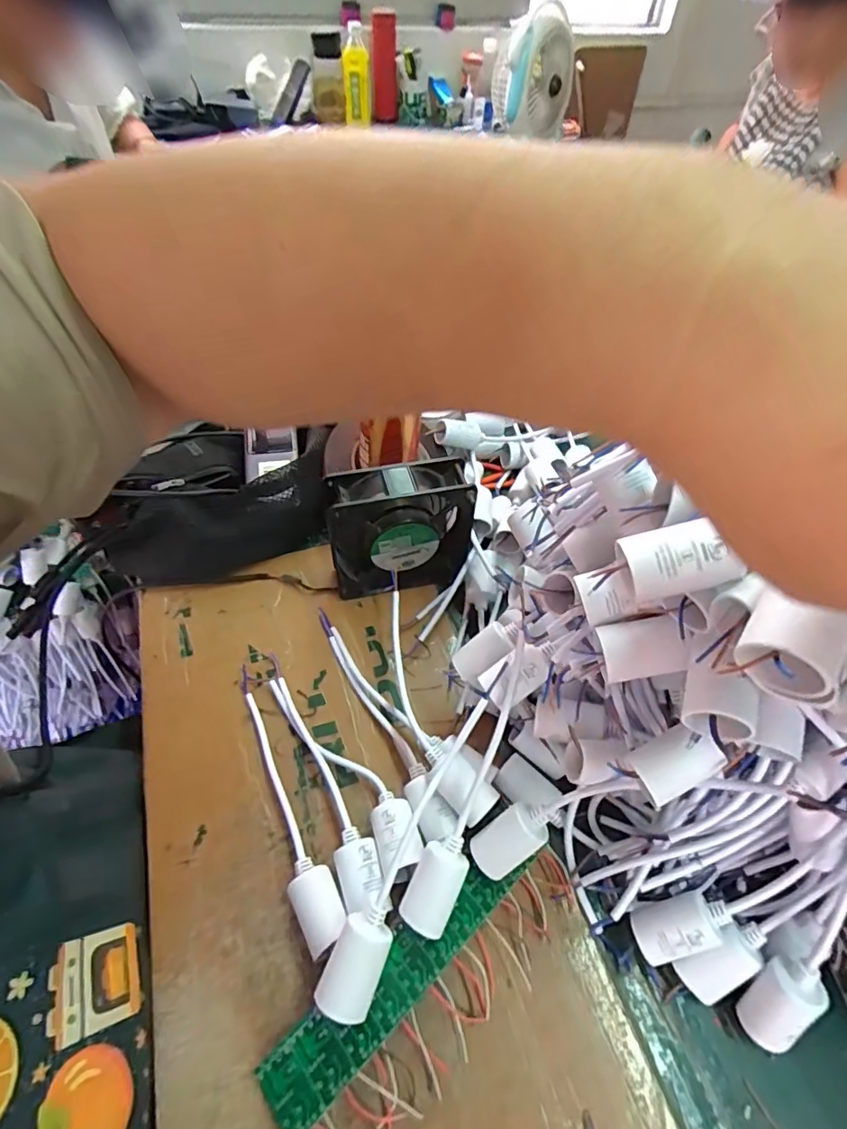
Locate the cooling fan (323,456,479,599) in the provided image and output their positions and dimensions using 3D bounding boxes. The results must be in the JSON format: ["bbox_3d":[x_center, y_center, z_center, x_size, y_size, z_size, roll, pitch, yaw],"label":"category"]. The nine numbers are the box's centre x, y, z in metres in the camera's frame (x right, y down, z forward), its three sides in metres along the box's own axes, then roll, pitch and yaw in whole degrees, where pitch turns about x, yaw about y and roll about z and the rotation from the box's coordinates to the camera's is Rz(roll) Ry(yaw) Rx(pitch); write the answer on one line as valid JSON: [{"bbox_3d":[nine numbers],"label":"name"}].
[{"bbox_3d":[-0.019,-0.029,0.457,0.119,0.119,0.042,-10,53,-10],"label":"cooling fan"}]

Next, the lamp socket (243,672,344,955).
[{"bbox_3d":[-0.100,0.156,0.368,0.027,0.027,0.202,-21,56,-18],"label":"lamp socket"}]

